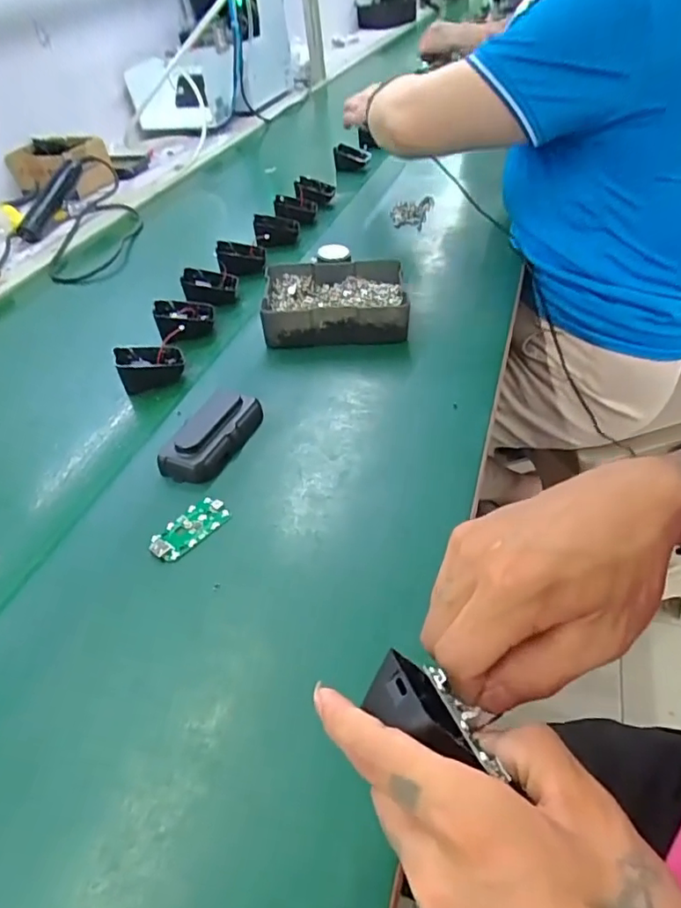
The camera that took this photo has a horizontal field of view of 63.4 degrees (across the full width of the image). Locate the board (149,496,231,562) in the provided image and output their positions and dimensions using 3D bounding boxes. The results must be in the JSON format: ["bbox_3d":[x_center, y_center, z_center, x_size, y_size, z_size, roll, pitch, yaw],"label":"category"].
[{"bbox_3d":[-0.117,0.056,0.425,0.034,0.005,0.063,27,52,31],"label":"board"}]

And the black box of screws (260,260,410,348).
[{"bbox_3d":[-0.006,-0.175,0.639,0.161,0.047,0.132,-6,43,1],"label":"black box of screws"}]

